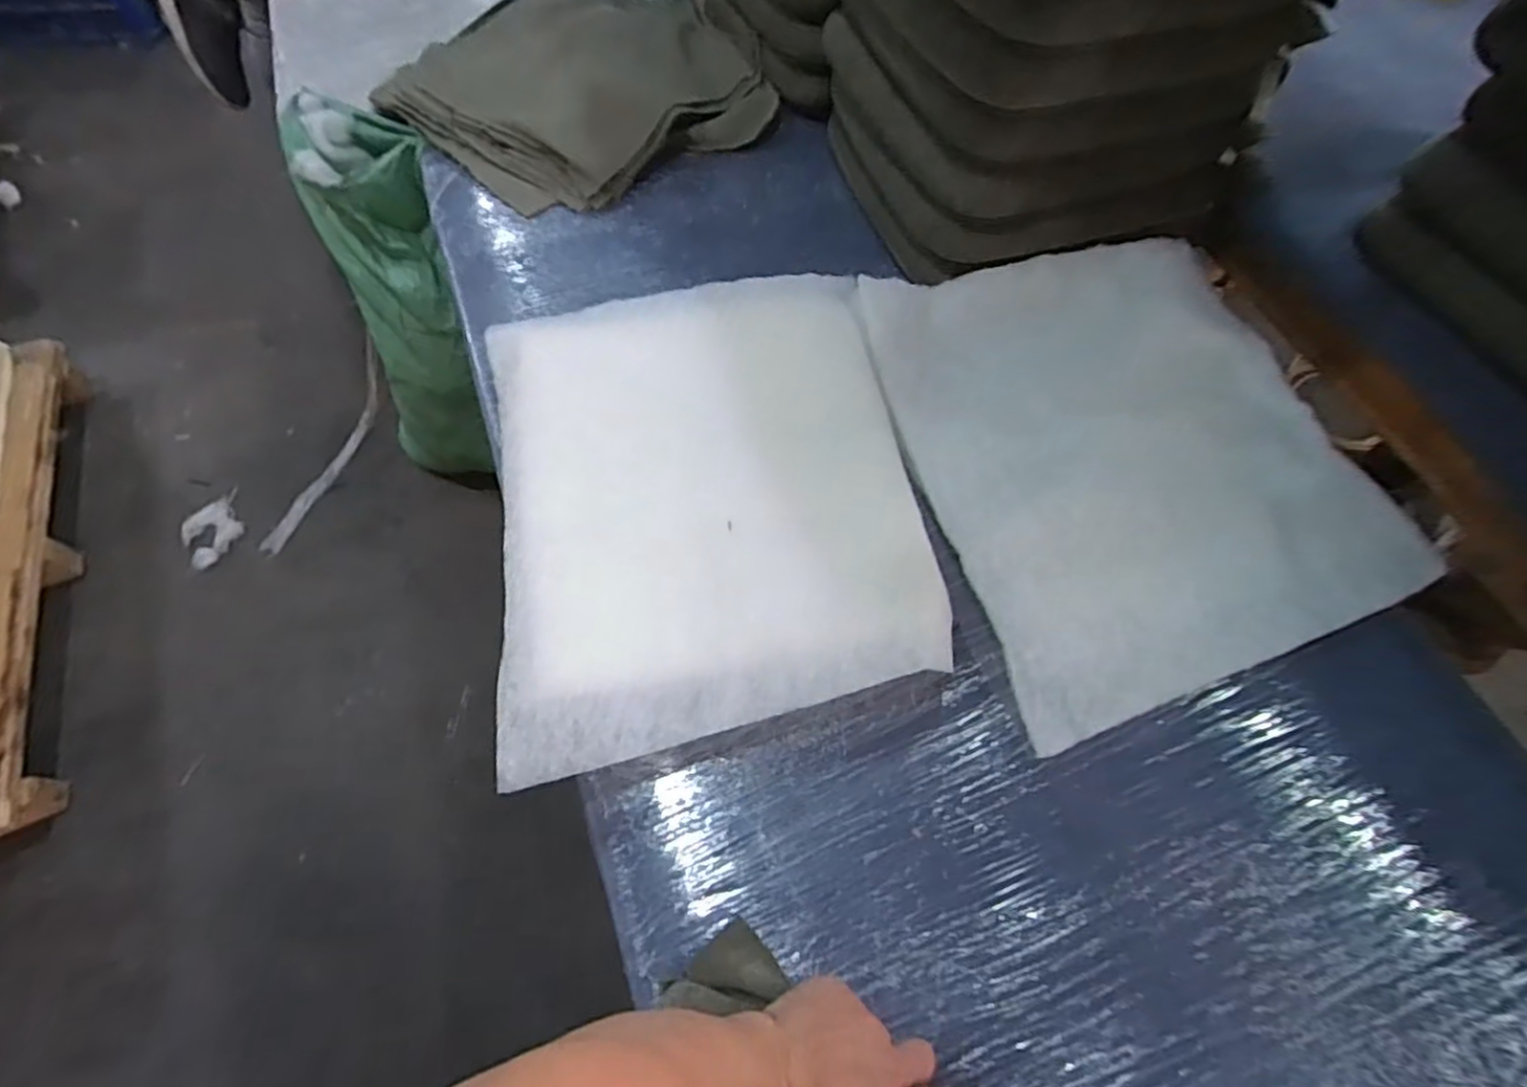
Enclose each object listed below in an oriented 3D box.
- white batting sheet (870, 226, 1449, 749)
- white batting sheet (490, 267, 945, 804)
[{"bbox_3d":[0.430,-0.110,0.804,0.514,0.069,0.556,-14,64,-10],"label":"white batting sheet"},{"bbox_3d":[-0.061,-0.072,0.729,0.455,0.041,0.533,-13,64,-9],"label":"white batting sheet"}]

